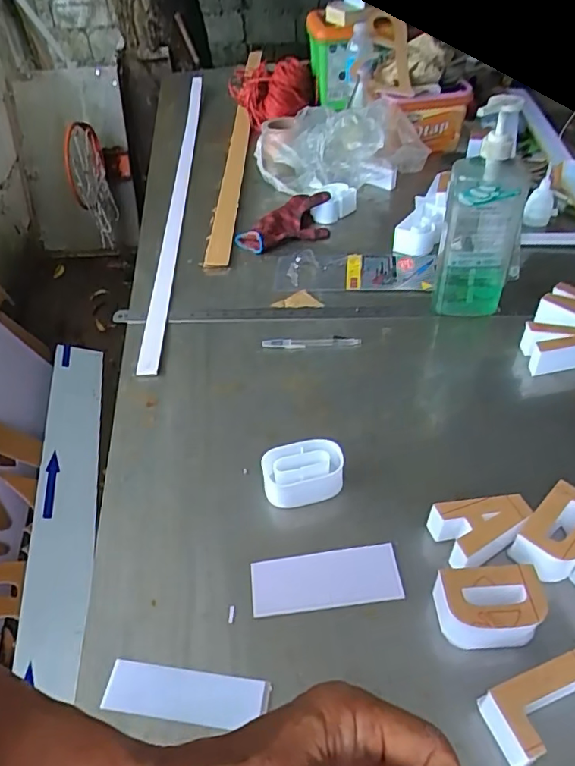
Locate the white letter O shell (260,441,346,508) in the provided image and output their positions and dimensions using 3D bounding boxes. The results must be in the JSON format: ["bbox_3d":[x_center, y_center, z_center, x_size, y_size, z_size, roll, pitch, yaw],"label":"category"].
[{"bbox_3d":[0.017,0.098,0.581,0.085,0.041,0.053,-8,45,-3],"label":"white letter O shell"}]

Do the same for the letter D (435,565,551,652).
[{"bbox_3d":[0.175,0.195,0.471,0.085,0.049,0.056,-2,45,3],"label":"letter D"}]

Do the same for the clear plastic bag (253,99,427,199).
[{"bbox_3d":[0.112,-0.497,1.121,0.341,0.115,0.241,-3,45,2],"label":"clear plastic bag"}]

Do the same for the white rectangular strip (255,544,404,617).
[{"bbox_3d":[0.036,0.186,0.516,0.139,0.008,0.053,-7,45,-2],"label":"white rectangular strip"}]

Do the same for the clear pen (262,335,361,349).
[{"bbox_3d":[0.033,-0.058,0.761,0.136,0.011,0.017,-2,45,3],"label":"clear pen"}]

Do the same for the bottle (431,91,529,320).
[{"bbox_3d":[0.258,-0.219,0.715,0.095,0.275,0.073,15,48,19],"label":"bottle"}]

